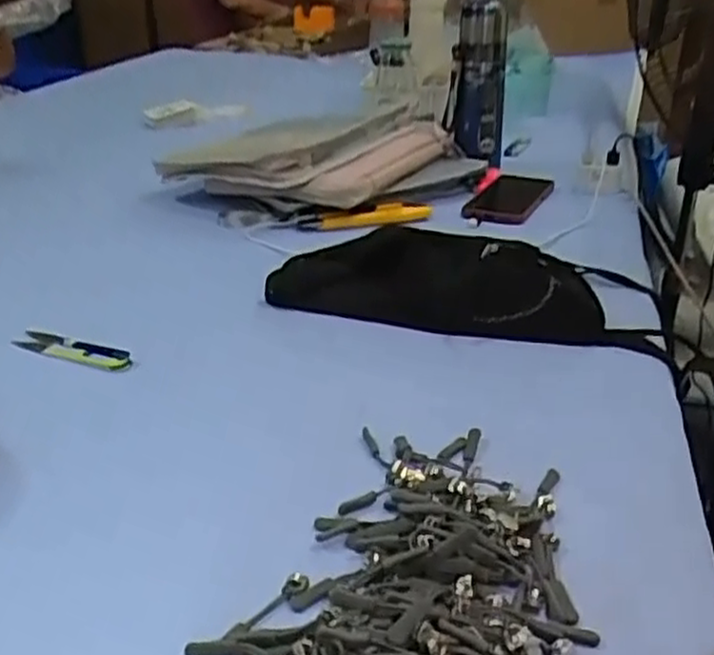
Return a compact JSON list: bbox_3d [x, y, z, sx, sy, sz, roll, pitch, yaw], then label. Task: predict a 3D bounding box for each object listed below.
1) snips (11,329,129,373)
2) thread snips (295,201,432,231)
[{"bbox_3d":[-0.236,0.018,0.616,0.115,0.010,0.028,14,31,23],"label":"snips"},{"bbox_3d":[0.012,-0.136,0.894,0.168,0.026,0.026,-9,30,-19],"label":"thread snips"}]

